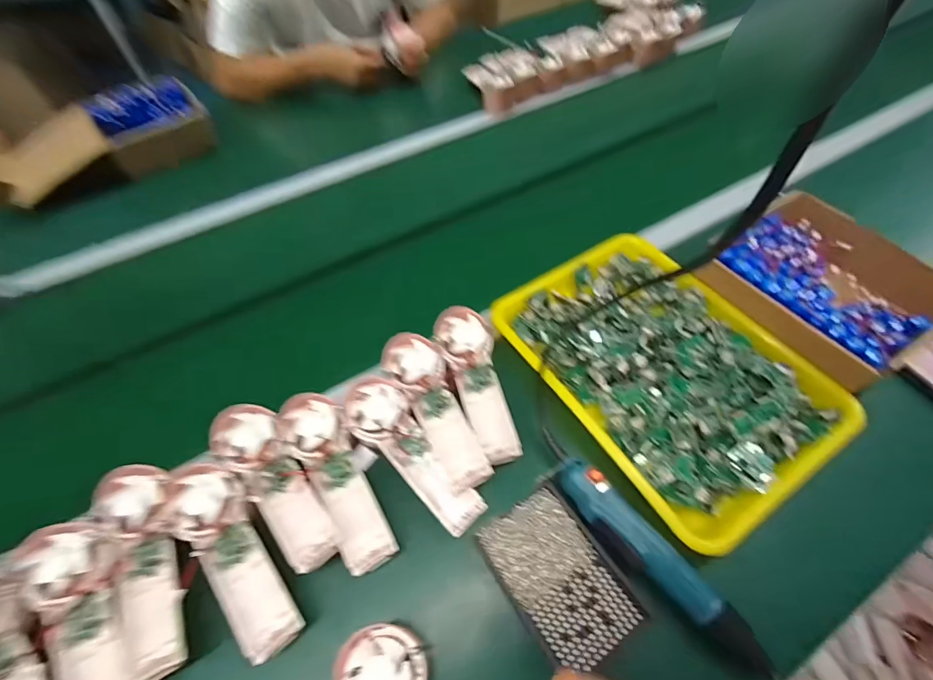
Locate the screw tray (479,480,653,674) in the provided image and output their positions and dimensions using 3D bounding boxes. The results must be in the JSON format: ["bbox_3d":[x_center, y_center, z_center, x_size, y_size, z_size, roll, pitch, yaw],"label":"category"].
[{"bbox_3d":[0.081,0.204,0.355,0.089,0.012,0.129,-29,60,-17],"label":"screw tray"}]

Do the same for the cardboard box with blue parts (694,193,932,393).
[{"bbox_3d":[0.417,-0.069,0.474,0.196,0.059,0.211,-29,60,-17],"label":"cardboard box with blue parts"}]

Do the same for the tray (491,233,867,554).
[{"bbox_3d":[0.214,0.019,0.455,0.246,0.041,0.338,-29,60,-17],"label":"tray"}]

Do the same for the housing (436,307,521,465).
[{"bbox_3d":[0.014,0.042,0.442,0.060,0.030,0.177,-15,57,-8],"label":"housing"}]

